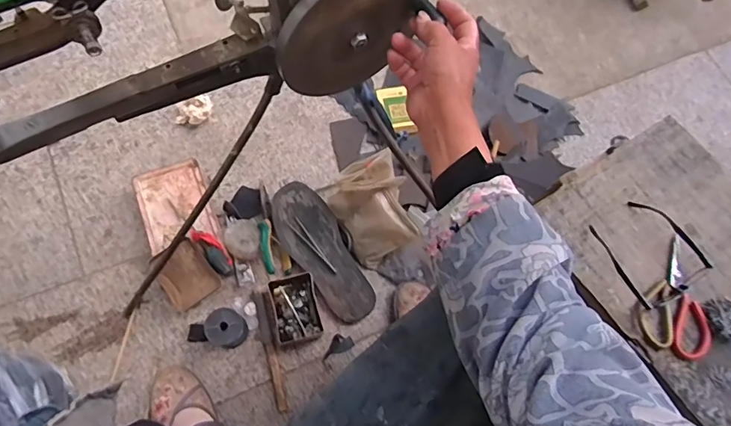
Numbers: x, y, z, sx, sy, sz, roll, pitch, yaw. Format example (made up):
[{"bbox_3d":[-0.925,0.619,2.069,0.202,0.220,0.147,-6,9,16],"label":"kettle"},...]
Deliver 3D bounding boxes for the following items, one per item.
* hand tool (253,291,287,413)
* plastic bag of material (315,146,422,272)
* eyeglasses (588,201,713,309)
[{"bbox_3d":[-0.171,0.246,0.846,0.028,0.010,0.209,-12,70,-7],"label":"hand tool"},{"bbox_3d":[0.012,-0.022,0.867,0.128,0.108,0.187,-28,73,-12],"label":"plastic bag of material"},{"bbox_3d":[0.420,0.055,0.691,0.151,0.035,0.147,-25,73,-13],"label":"eyeglasses"}]

